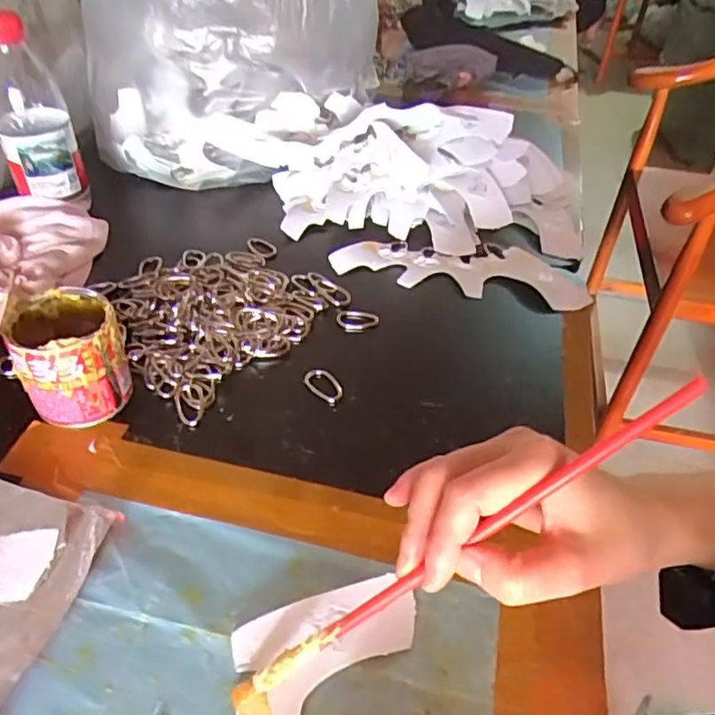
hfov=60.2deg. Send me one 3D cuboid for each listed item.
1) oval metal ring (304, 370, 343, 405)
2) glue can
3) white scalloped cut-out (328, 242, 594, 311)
[{"bbox_3d":[-0.024,0.020,0.450,0.032,0.006,0.022,27,47,23],"label":"oval metal ring"},{"bbox_3d":[-0.190,-0.002,0.410,0.063,0.066,0.064,-20,48,-24],"label":"glue can"},{"bbox_3d":[0.095,-0.085,0.569,0.223,0.013,0.073,10,43,6],"label":"white scalloped cut-out"}]

